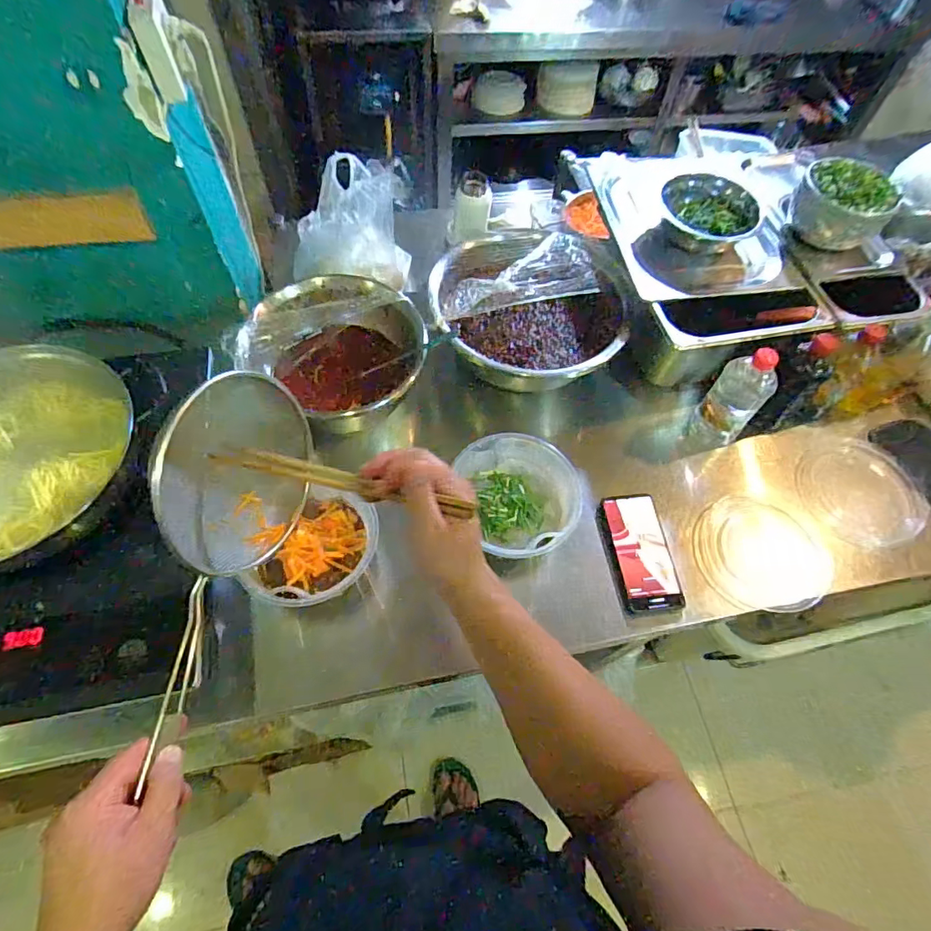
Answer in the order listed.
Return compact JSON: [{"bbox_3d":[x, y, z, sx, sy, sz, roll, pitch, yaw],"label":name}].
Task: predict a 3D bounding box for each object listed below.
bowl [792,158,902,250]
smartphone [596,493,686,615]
[{"bbox_3d":[0.563,-0.388,0.783,0.123,0.078,0.105,8,60,2],"label":"bowl"},{"bbox_3d":[0.225,0.112,0.683,0.080,0.013,0.154,-8,62,-4],"label":"smartphone"}]

